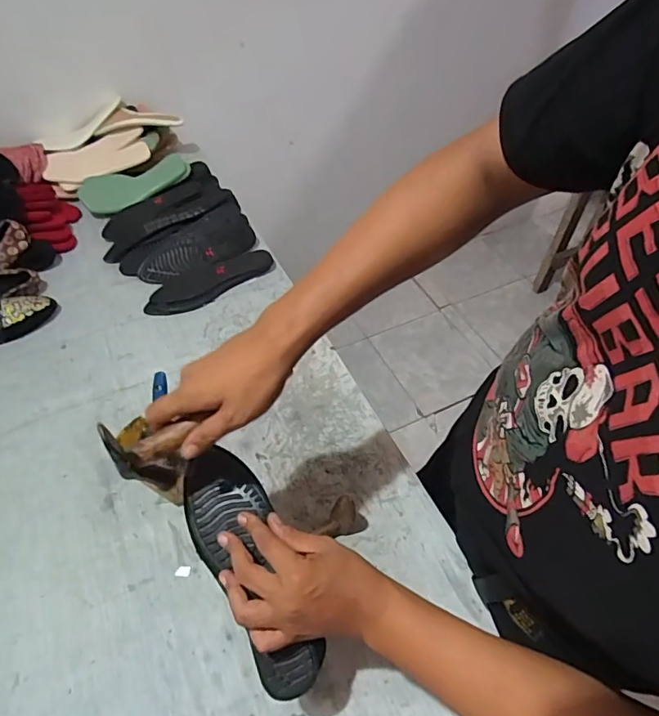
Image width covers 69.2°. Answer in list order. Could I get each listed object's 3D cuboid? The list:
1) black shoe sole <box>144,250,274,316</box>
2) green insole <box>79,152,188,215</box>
[{"bbox_3d":[-0.236,-0.153,0.947,0.258,0.017,0.081,-25,57,-19],"label":"black shoe sole"},{"bbox_3d":[-0.442,-0.399,1.093,0.244,0.021,0.096,-23,83,-8],"label":"green insole"}]

